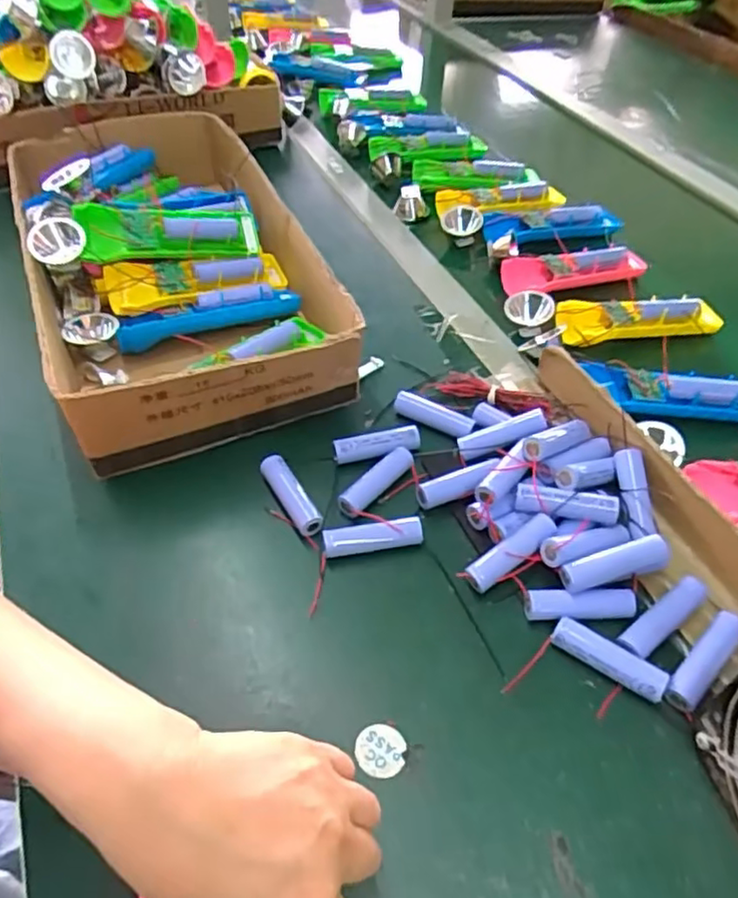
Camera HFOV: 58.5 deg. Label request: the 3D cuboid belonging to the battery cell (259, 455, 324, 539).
[{"bbox_3d":[-0.054,0.033,0.460,0.018,0.019,0.066,-23,51,-23],"label":"battery cell"}]

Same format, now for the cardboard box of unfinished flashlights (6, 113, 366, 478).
[{"bbox_3d":[-0.186,-0.175,0.607,0.228,0.100,0.439,-18,49,-19],"label":"cardboard box of unfinished flashlights"}]

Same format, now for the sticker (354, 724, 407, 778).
[{"bbox_3d":[0.007,0.163,0.356,0.025,0.004,0.027,1,51,-2],"label":"sticker"}]

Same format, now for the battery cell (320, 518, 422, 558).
[{"bbox_3d":[0.003,0.060,0.441,0.066,0.018,0.015,-6,46,-8],"label":"battery cell"}]

